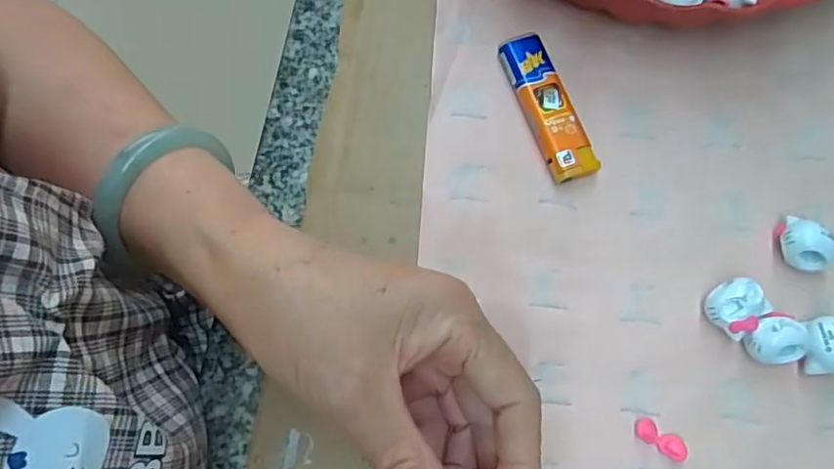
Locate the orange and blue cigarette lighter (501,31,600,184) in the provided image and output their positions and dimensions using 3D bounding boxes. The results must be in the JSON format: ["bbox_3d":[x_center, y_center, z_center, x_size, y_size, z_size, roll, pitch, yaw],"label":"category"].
[{"bbox_3d":[0.065,-0.063,0.286,0.022,0.011,0.078,-20,77,-5],"label":"orange and blue cigarette lighter"}]

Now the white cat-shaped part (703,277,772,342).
[{"bbox_3d":[0.145,0.032,0.261,0.023,0.019,0.024,0,76,-1],"label":"white cat-shaped part"}]

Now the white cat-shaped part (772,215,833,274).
[{"bbox_3d":[0.182,0.006,0.267,0.018,0.020,0.027,-40,80,-9],"label":"white cat-shaped part"}]

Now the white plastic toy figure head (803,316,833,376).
[{"bbox_3d":[0.184,0.051,0.258,0.021,0.020,0.024,-11,77,-3],"label":"white plastic toy figure head"}]

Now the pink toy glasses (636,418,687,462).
[{"bbox_3d":[0.108,0.091,0.253,0.024,0.006,0.010,32,79,8],"label":"pink toy glasses"}]

